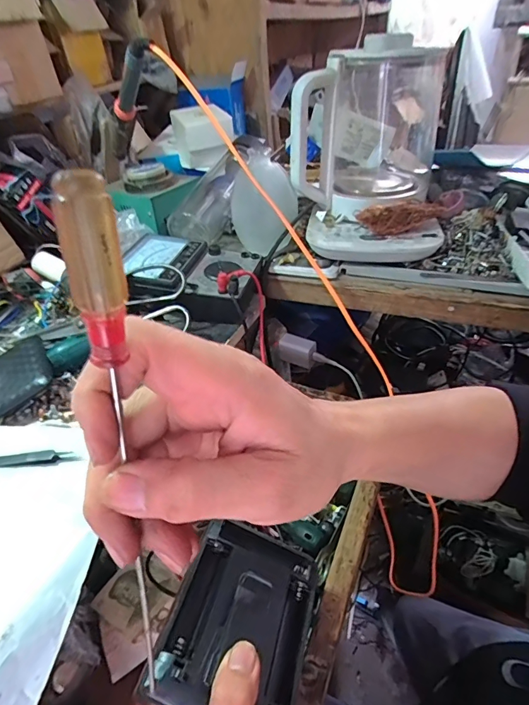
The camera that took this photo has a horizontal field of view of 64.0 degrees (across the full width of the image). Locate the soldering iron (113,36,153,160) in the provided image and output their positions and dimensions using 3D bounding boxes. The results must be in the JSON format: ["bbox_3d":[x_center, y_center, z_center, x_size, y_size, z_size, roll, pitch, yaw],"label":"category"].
[{"bbox_3d":[-0.174,-0.312,0.539,0.025,0.021,0.242,-26,4,-24],"label":"soldering iron"}]

